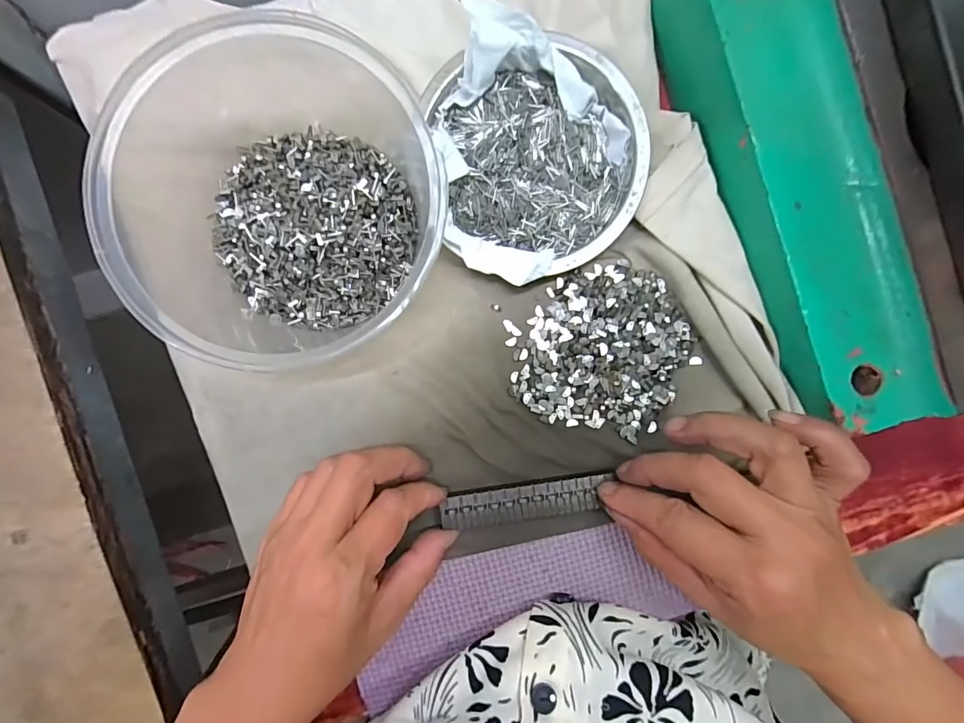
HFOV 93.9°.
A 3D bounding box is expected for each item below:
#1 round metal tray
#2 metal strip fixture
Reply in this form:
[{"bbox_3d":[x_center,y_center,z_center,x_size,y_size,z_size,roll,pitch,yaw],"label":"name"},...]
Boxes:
[{"bbox_3d":[0.030,-0.104,0.237,0.103,0.033,0.117,-9,91,-2],"label":"round metal tray"},{"bbox_3d":[0.025,0.076,0.247,0.091,0.007,0.022,-9,92,-1],"label":"metal strip fixture"}]

